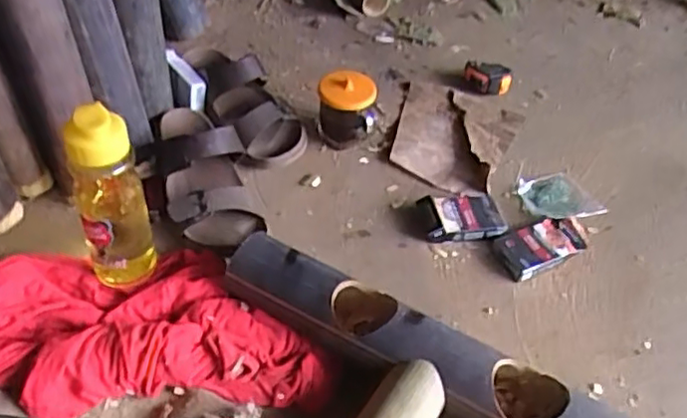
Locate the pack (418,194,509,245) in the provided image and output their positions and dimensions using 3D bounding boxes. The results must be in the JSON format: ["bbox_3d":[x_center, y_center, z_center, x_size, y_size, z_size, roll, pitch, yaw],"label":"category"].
[{"bbox_3d":[0.154,0.007,0.855,0.100,0.021,0.073,-2,48,-8],"label":"pack"}]

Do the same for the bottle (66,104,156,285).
[{"bbox_3d":[-0.242,-0.007,0.686,0.070,0.237,0.057,-15,51,-19],"label":"bottle"}]

